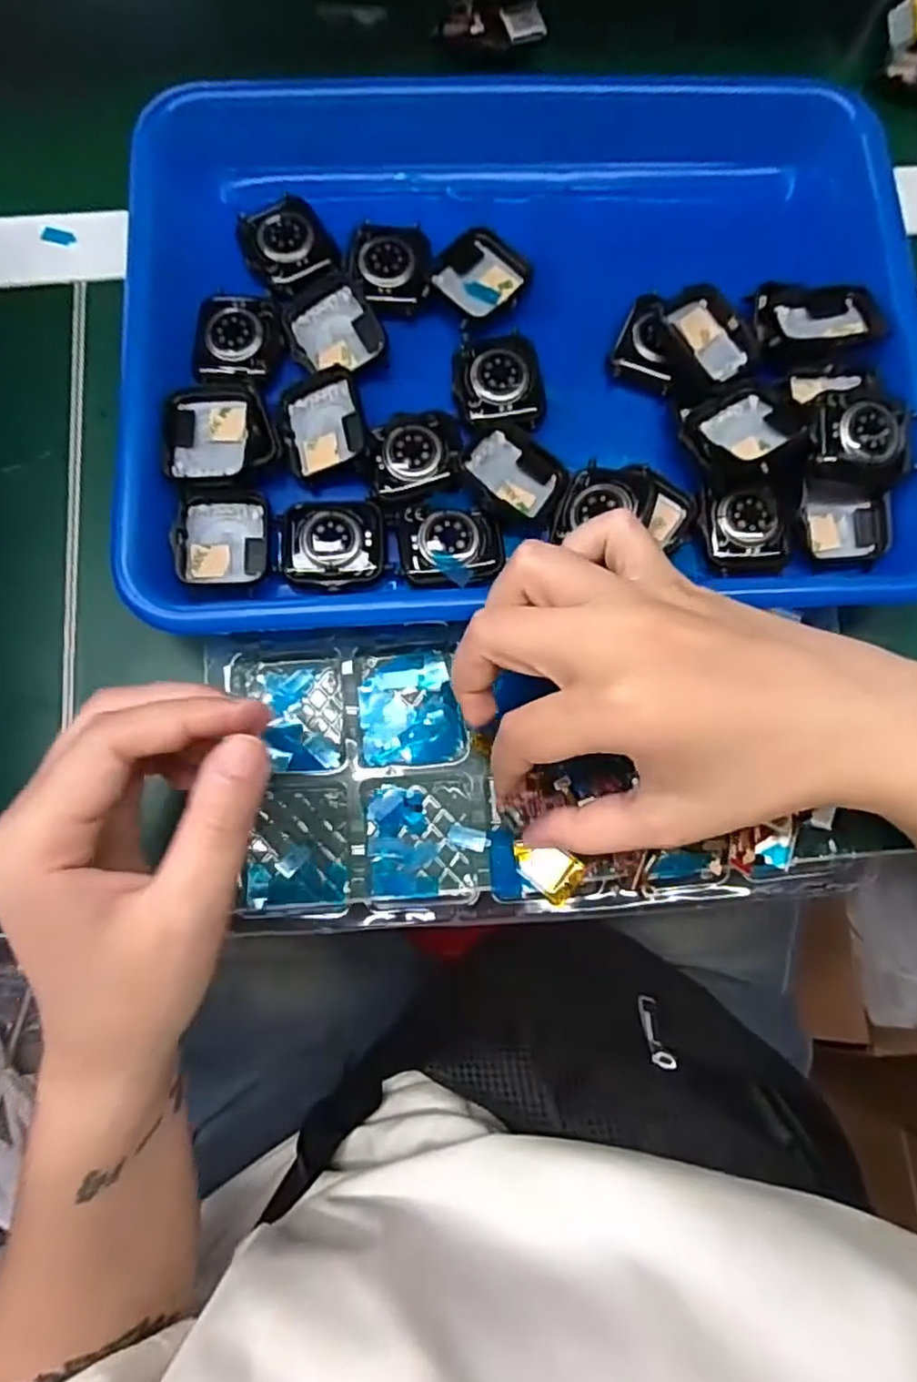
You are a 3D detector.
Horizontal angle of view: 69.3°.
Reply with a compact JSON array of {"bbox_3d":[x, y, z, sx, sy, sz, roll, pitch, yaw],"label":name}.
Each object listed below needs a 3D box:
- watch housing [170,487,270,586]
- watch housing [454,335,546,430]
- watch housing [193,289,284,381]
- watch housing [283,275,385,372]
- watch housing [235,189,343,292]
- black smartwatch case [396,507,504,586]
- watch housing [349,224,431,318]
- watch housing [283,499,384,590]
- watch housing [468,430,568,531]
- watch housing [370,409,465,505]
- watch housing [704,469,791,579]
[{"bbox_3d":[-0.095,-0.063,0.269,0.036,0.010,0.042,-3,78,-2],"label":"watch housing"},{"bbox_3d":[0.018,-0.133,0.284,0.038,0.010,0.044,-2,78,-2],"label":"watch housing"},{"bbox_3d":[-0.094,-0.151,0.284,0.035,0.009,0.044,6,78,0],"label":"watch housing"},{"bbox_3d":[-0.054,-0.156,0.287,0.036,0.010,0.038,-22,79,-6],"label":"watch housing"},{"bbox_3d":[-0.075,-0.198,0.293,0.036,0.008,0.040,-29,80,-7],"label":"watch housing"},{"bbox_3d":[-0.003,-0.059,0.269,0.041,0.008,0.031,4,78,0],"label":"black smartwatch case"},{"bbox_3d":[-0.030,-0.189,0.292,0.035,0.008,0.048,-4,78,-2],"label":"watch housing"},{"bbox_3d":[-0.051,-0.060,0.268,0.040,0.011,0.037,0,78,-1],"label":"watch housing"},{"bbox_3d":[0.024,-0.089,0.275,0.043,0.007,0.034,33,70,-7],"label":"watch housing"},{"bbox_3d":[-0.017,-0.100,0.275,0.037,0.012,0.036,-6,78,-2],"label":"watch housing"},{"bbox_3d":[0.119,-0.069,0.272,0.032,0.013,0.040,-6,78,-2],"label":"watch housing"}]

